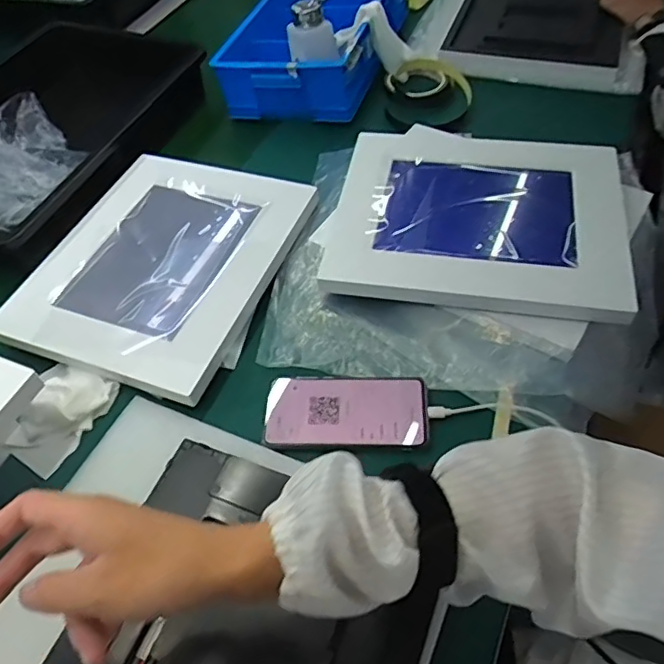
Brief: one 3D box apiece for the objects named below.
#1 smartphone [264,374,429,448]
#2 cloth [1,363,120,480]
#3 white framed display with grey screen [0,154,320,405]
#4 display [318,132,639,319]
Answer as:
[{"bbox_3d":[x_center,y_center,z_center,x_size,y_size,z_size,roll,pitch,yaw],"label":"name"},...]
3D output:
[{"bbox_3d":[0.013,0.071,0.534,0.144,0.008,0.073,0,52,6],"label":"smartphone"},{"bbox_3d":[-0.264,0.071,0.543,0.081,0.030,0.100,20,57,20],"label":"cloth"},{"bbox_3d":[-0.185,-0.079,0.642,0.255,0.029,0.298,14,55,16],"label":"white framed display with grey screen"},{"bbox_3d":[0.164,-0.133,0.640,0.315,0.042,0.261,6,61,12],"label":"display"}]

